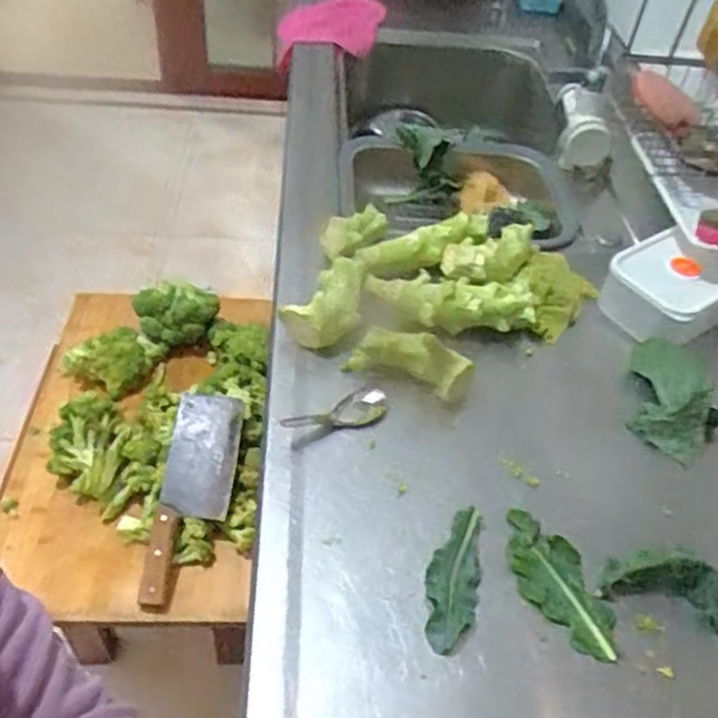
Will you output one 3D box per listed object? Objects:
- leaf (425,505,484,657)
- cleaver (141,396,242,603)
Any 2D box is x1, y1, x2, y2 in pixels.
[{"bbox_3d":[0.081,0.186,0.626,0.043,0.015,0.127,10,47,8],"label":"leaf"},{"bbox_3d":[-0.213,0.172,0.949,0.092,0.019,0.284,3,59,3],"label":"cleaver"}]

